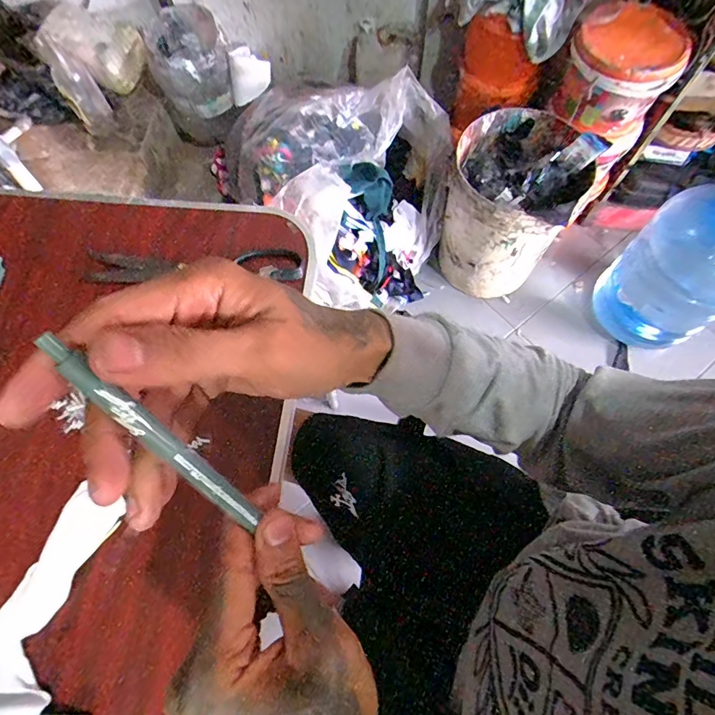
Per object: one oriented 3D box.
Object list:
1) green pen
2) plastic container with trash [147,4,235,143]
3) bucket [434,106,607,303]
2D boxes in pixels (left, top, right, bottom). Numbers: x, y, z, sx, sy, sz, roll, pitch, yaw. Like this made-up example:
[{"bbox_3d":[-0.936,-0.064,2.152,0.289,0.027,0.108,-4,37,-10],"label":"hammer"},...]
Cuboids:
[{"bbox_3d":[-0.078,0.036,0.180,0.009,0.120,0.006,-42,32,-14],"label":"green pen"},{"bbox_3d":[-0.480,-0.834,1.302,0.223,0.248,0.263,-16,69,-5],"label":"plastic container with trash"},{"bbox_3d":[0.375,-0.374,1.102,0.308,0.405,0.286,-1,69,1],"label":"bucket"}]

